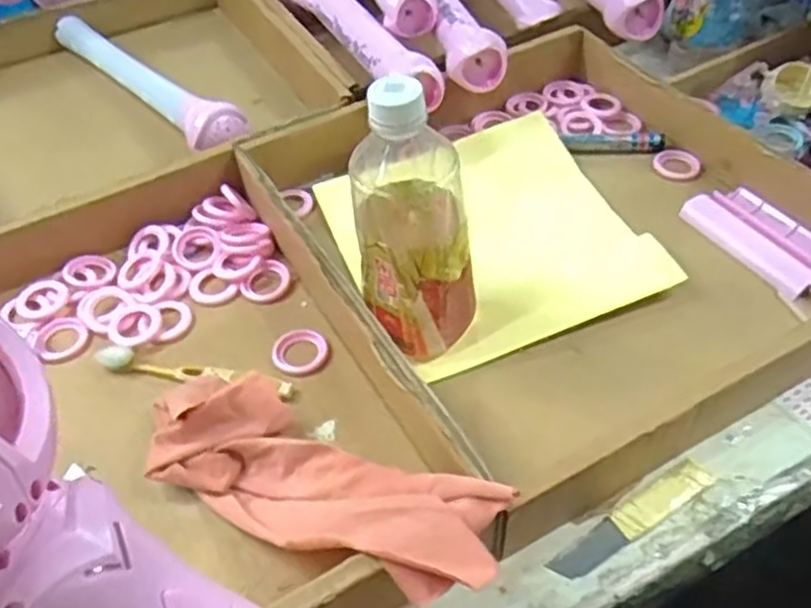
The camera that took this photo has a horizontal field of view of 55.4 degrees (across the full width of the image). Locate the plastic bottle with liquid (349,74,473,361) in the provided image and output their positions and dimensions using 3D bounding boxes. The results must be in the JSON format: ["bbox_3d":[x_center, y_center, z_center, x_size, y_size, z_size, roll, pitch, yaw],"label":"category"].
[{"bbox_3d":[0.006,-0.054,0.476,0.069,0.178,0.083,-5,48,-1],"label":"plastic bottle with liquid"}]

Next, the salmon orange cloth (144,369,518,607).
[{"bbox_3d":[-0.052,0.091,0.427,0.233,0.047,0.087,14,49,33],"label":"salmon orange cloth"}]

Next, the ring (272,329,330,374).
[{"bbox_3d":[-0.071,0.032,0.524,0.038,0.007,0.038,-2,48,2],"label":"ring"}]

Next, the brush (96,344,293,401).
[{"bbox_3d":[-0.142,0.044,0.512,0.139,0.012,0.017,9,49,11],"label":"brush"}]

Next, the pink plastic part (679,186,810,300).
[{"bbox_3d":[0.273,-0.050,0.574,0.059,0.011,0.124,-28,52,-20],"label":"pink plastic part"}]

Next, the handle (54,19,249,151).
[{"bbox_3d":[-0.254,-0.213,0.734,0.044,0.042,0.305,-37,56,-26],"label":"handle"}]

